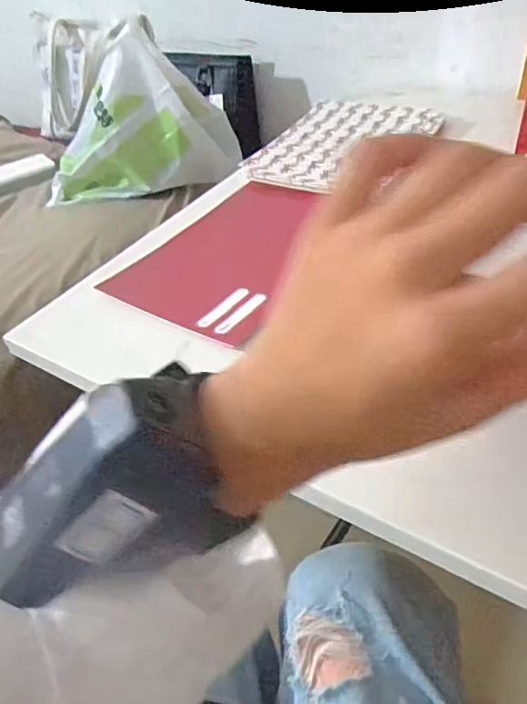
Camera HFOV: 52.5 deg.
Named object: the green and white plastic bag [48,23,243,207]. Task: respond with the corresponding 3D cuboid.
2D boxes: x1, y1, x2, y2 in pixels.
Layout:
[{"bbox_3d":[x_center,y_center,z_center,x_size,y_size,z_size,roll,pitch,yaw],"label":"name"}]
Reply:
[{"bbox_3d":[-0.216,-0.364,0.862,0.316,0.224,0.100,-10,41,-5],"label":"green and white plastic bag"}]

